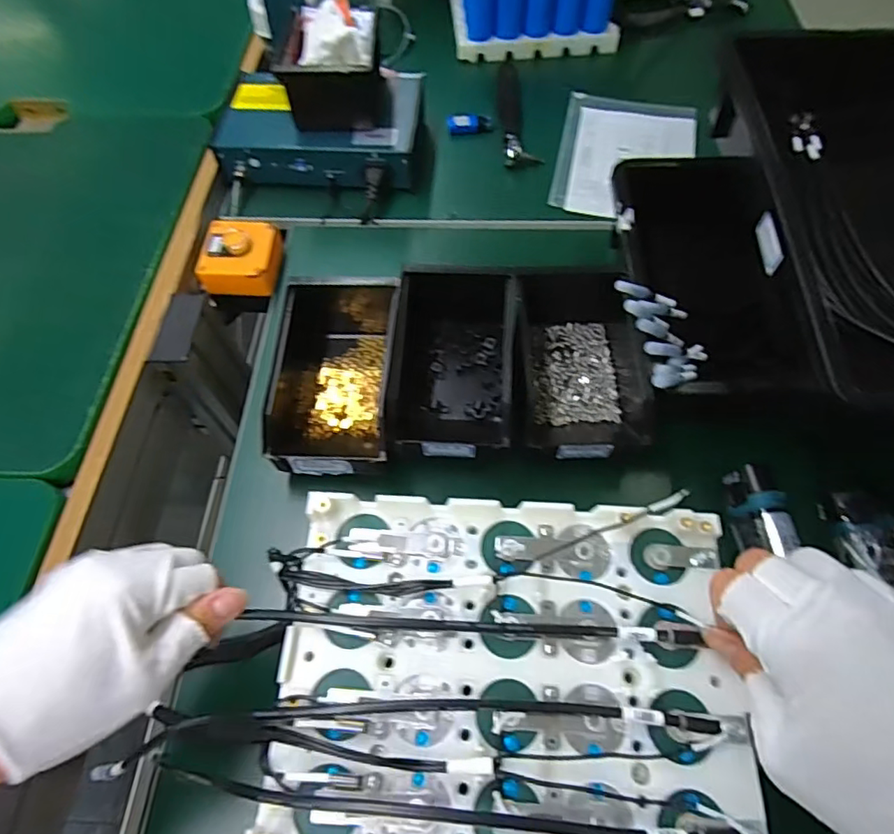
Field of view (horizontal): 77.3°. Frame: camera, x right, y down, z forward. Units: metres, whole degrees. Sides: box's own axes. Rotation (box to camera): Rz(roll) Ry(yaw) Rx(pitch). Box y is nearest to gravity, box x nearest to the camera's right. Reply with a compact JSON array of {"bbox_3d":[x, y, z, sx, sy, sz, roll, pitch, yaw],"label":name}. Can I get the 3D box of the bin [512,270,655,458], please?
[{"bbox_3d":[0.121,-0.058,0.516,0.117,0.073,0.200,4,61,4],"label":"bin"}]

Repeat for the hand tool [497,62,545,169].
[{"bbox_3d":[0.093,-0.411,0.748,0.047,0.024,0.211,-2,61,0],"label":"hand tool"}]

